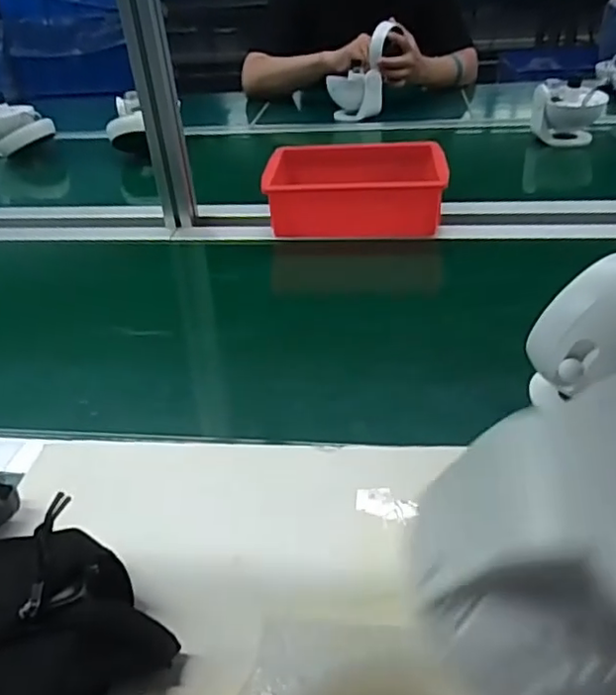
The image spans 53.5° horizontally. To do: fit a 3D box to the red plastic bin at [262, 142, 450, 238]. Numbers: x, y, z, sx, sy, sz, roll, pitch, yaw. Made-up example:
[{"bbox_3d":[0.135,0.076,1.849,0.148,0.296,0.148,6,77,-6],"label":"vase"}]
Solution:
[{"bbox_3d":[0.066,-0.226,0.872,0.240,0.080,0.153,-1,34,4],"label":"red plastic bin"}]

